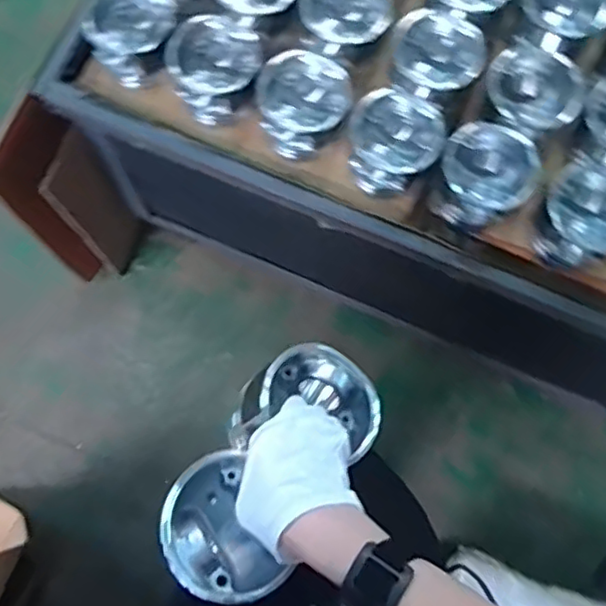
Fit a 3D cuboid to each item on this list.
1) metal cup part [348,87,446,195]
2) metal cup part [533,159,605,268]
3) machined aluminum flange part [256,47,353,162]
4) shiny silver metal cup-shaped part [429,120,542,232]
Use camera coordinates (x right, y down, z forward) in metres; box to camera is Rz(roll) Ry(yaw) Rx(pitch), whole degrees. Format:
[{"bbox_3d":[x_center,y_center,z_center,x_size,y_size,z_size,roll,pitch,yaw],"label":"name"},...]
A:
[{"bbox_3d":[0.121,-0.212,0.844,0.113,0.091,0.116,0,77,-1],"label":"metal cup part"},{"bbox_3d":[0.363,-0.109,0.830,0.111,0.107,0.118,-41,81,-9],"label":"metal cup part"},{"bbox_3d":[0.002,-0.263,0.862,0.115,0.100,0.116,0,77,-1],"label":"machined aluminum flange part"},{"bbox_3d":[0.233,-0.161,0.838,0.117,0.116,0.110,0,77,-1],"label":"shiny silver metal cup-shaped part"}]

